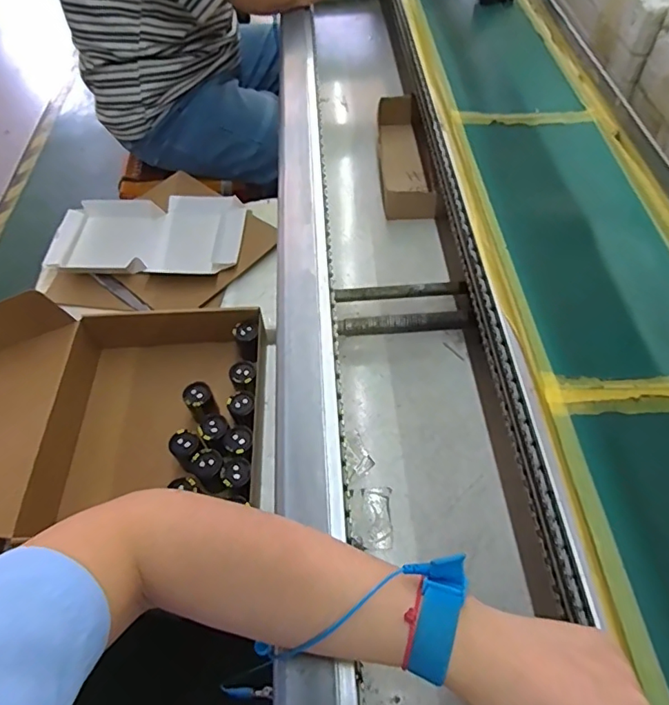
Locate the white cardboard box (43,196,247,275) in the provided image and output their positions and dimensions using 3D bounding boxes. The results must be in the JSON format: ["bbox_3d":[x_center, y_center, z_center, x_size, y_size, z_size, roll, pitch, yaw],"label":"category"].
[{"bbox_3d":[-0.299,-0.189,0.814,0.300,0.027,0.167,2,56,5],"label":"white cardboard box"}]

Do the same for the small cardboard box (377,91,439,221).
[{"bbox_3d":[0.101,-0.281,0.731,0.069,0.049,0.236,-1,56,3],"label":"small cardboard box"}]

